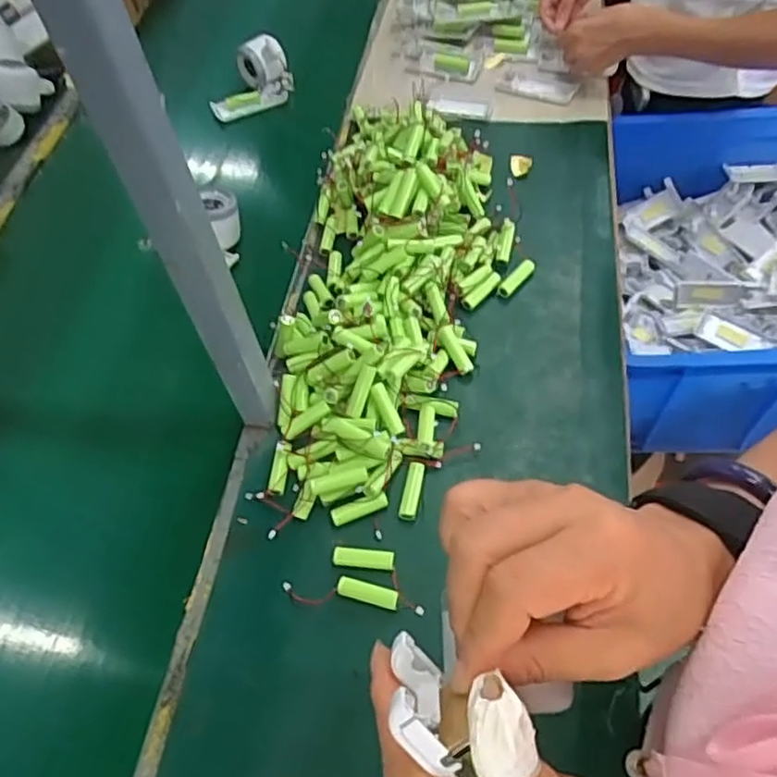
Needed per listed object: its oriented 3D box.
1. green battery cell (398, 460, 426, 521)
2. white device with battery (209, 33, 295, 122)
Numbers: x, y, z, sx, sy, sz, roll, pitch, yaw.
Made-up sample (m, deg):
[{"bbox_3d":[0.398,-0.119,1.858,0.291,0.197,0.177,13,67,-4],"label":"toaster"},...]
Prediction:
[{"bbox_3d":[0.020,0.089,0.580,0.015,0.014,0.051,9,62,10],"label":"green battery cell"},{"bbox_3d":[-0.206,-0.460,0.982,0.122,0.075,0.091,-11,56,-4],"label":"white device with battery"}]

